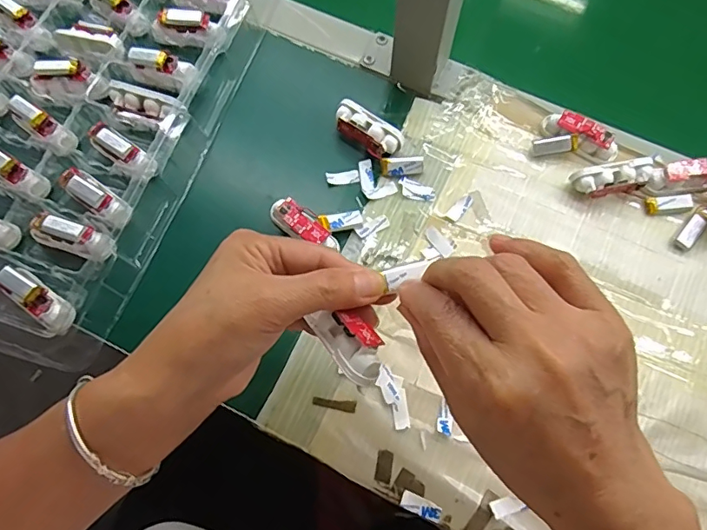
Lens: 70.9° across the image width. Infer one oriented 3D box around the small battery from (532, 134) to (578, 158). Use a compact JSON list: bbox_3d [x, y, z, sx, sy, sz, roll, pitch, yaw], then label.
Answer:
[{"bbox_3d":[0.163,-0.097,0.402,0.035,0.010,0.015,-7,70,19],"label":"small battery"}]

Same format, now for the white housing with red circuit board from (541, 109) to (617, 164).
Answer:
[{"bbox_3d":[0.183,-0.104,0.400,0.060,0.018,0.022,27,71,8],"label":"white housing with red circuit board"}]

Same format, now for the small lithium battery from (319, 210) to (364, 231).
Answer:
[{"bbox_3d":[-0.009,-0.034,0.376,0.034,0.004,0.013,-11,71,-22],"label":"small lithium battery"}]

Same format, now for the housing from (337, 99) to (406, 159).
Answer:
[{"bbox_3d":[0.011,-0.107,0.403,0.059,0.018,0.026,35,72,11],"label":"housing"}]

